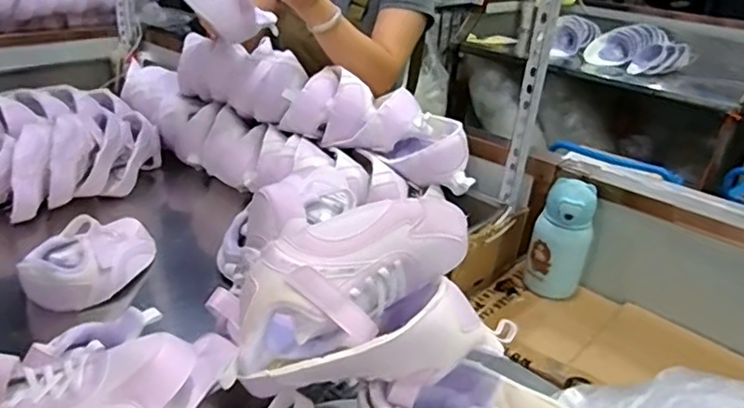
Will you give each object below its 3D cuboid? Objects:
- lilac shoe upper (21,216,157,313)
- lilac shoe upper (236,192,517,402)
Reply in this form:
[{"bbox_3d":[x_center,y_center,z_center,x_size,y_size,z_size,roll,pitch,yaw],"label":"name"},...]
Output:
[{"bbox_3d":[-0.385,0.068,0.827,0.096,0.079,0.228,10,27,13],"label":"lilac shoe upper"},{"bbox_3d":[0.003,0.087,0.530,0.233,0.133,0.115,-5,27,-17],"label":"lilac shoe upper"}]

